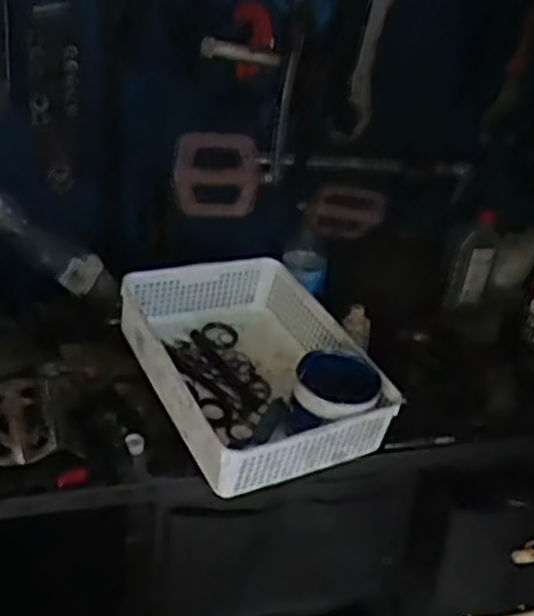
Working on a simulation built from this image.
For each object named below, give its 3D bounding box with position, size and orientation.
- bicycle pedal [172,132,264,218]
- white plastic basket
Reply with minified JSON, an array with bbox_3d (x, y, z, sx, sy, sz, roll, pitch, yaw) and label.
[{"bbox_3d":[-0.058,-0.158,0.934,0.102,0.107,0.032,0,29,-12],"label":"bicycle pedal"},{"bbox_3d":[-0.017,0.069,1.013,0.250,0.118,0.329,-10,32,-28],"label":"white plastic basket"}]

